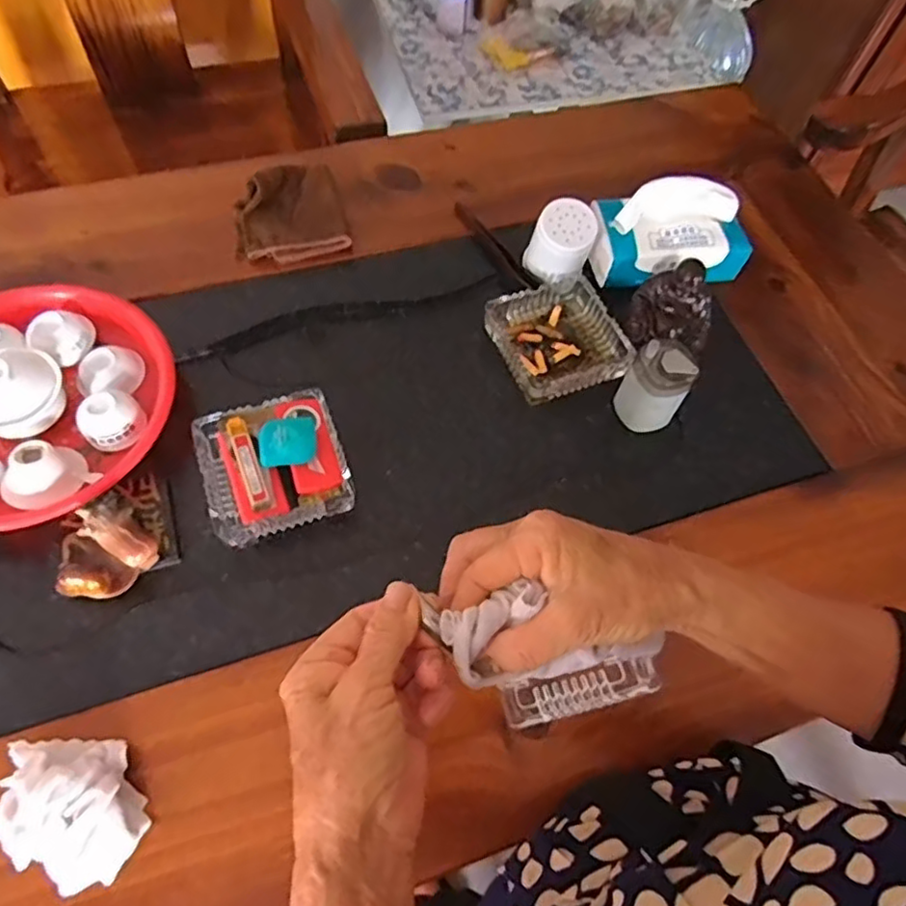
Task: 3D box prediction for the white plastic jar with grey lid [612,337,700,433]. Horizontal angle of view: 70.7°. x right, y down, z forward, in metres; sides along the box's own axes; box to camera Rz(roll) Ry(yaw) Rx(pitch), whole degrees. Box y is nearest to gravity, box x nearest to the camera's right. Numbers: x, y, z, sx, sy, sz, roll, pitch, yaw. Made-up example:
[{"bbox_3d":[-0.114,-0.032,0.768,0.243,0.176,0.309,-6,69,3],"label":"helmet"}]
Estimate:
[{"bbox_3d":[0.196,-0.067,0.620,0.058,0.090,0.060,2,61,-3],"label":"white plastic jar with grey lid"}]

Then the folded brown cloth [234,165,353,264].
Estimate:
[{"bbox_3d":[-0.187,-0.276,0.729,0.121,0.048,0.131,-12,62,-10],"label":"folded brown cloth"}]

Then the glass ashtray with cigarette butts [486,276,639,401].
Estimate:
[{"bbox_3d":[0.108,-0.120,0.673,0.121,0.035,0.125,-21,64,-14],"label":"glass ashtray with cigarette butts"}]

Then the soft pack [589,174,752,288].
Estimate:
[{"bbox_3d":[0.237,-0.243,0.703,0.158,0.091,0.090,-3,63,-7],"label":"soft pack"}]

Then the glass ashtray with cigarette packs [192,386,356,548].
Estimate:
[{"bbox_3d":[-0.162,0.006,0.571,0.123,0.064,0.120,-18,64,-13],"label":"glass ashtray with cigarette packs"}]

